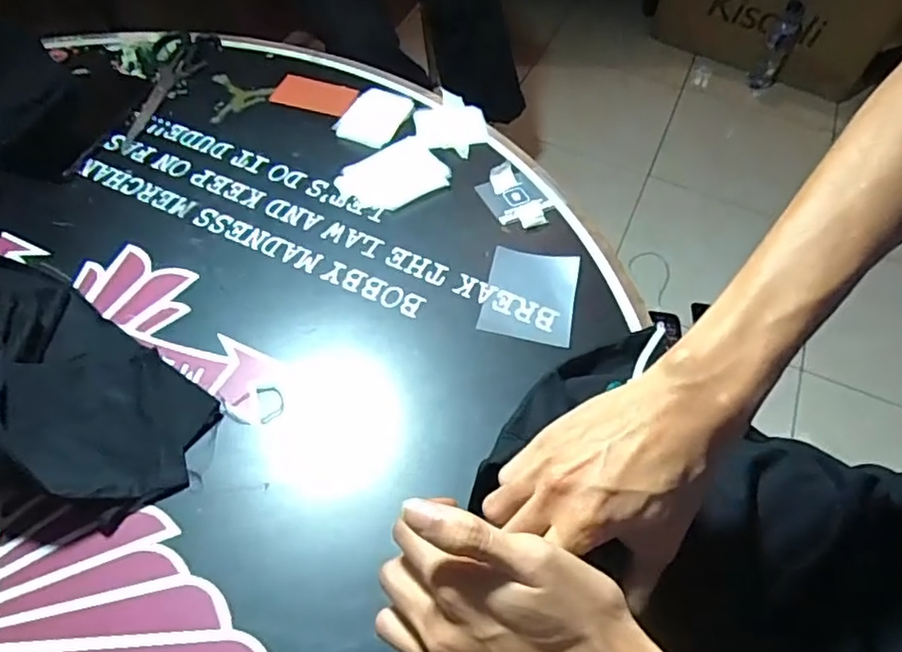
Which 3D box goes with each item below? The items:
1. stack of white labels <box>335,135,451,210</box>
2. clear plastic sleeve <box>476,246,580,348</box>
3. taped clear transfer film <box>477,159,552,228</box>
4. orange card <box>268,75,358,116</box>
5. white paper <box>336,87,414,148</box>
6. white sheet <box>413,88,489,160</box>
[{"bbox_3d":[-0.059,-0.149,0.611,0.104,0.009,0.078,-27,61,-19],"label":"stack of white labels"},{"bbox_3d":[0.068,-0.029,0.538,0.075,0.011,0.091,12,56,5],"label":"clear plastic sleeve"},{"bbox_3d":[0.061,-0.127,0.611,0.056,0.005,0.084,-25,60,-19],"label":"taped clear transfer film"},{"bbox_3d":[-0.150,-0.256,0.686,0.085,0.008,0.053,16,56,8],"label":"orange card"},{"bbox_3d":[-0.081,-0.223,0.662,0.058,0.006,0.085,20,57,10],"label":"white paper"},{"bbox_3d":[-0.001,-0.219,0.667,0.074,0.005,0.097,-3,56,-5],"label":"white sheet"}]

